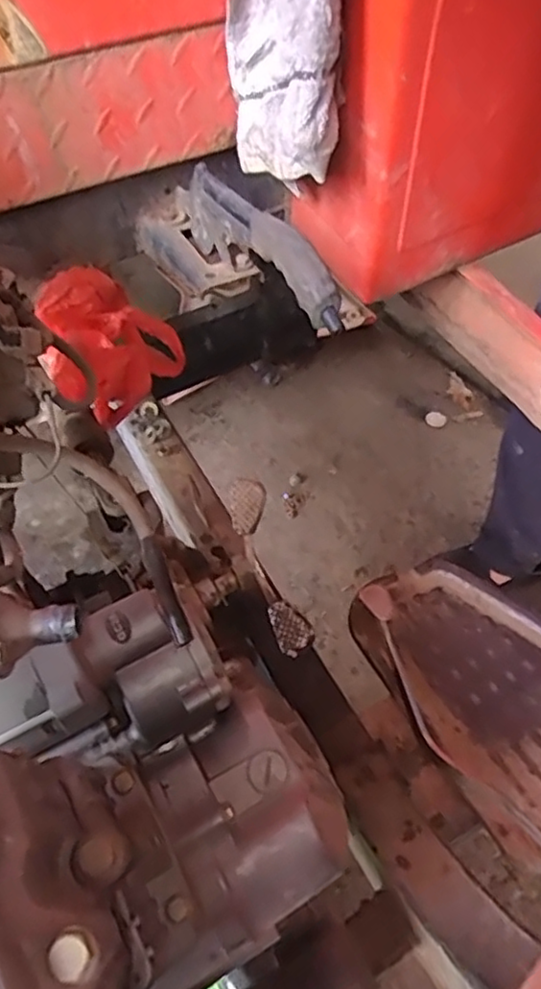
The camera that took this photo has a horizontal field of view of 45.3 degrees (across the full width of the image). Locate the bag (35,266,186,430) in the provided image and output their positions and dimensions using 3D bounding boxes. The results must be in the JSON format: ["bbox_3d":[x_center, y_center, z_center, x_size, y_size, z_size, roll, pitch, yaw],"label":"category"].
[{"bbox_3d":[-0.161,-0.156,0.666,0.143,0.109,0.143,-24,57,-15],"label":"bag"}]

